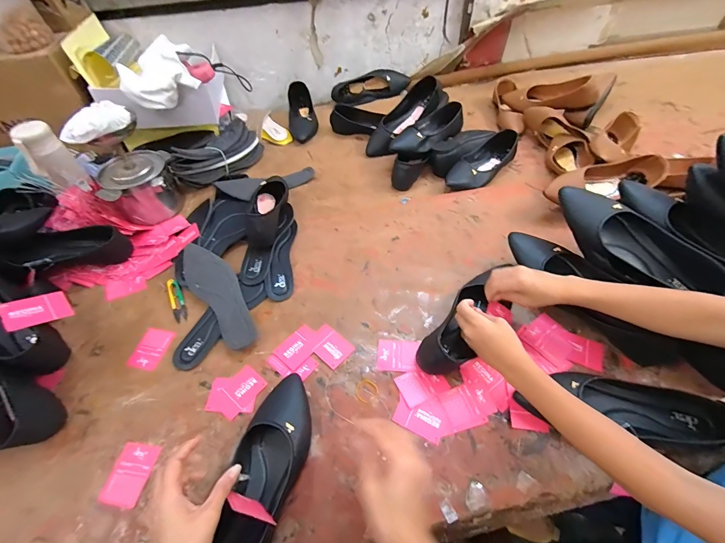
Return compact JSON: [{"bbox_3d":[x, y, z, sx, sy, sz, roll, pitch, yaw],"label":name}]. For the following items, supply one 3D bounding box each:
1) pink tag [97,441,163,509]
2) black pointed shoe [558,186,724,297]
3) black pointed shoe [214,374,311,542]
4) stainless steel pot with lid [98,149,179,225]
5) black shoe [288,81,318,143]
[{"bbox_3d":[-0.330,0.288,0.474,0.060,0.005,0.077,9,58,11],"label":"pink tag"},{"bbox_3d":[0.421,-0.043,0.524,0.240,0.081,0.068,33,61,24],"label":"black pointed shoe"},{"bbox_3d":[-0.131,0.269,0.444,0.087,0.055,0.259,9,56,11],"label":"black pointed shoe"},{"bbox_3d":[-0.503,-0.198,0.772,0.139,0.117,0.134,-2,53,3],"label":"stainless steel pot with lid"},{"bbox_3d":[-0.186,-0.490,1.024,0.083,0.071,0.224,-9,53,-2],"label":"black shoe"}]

